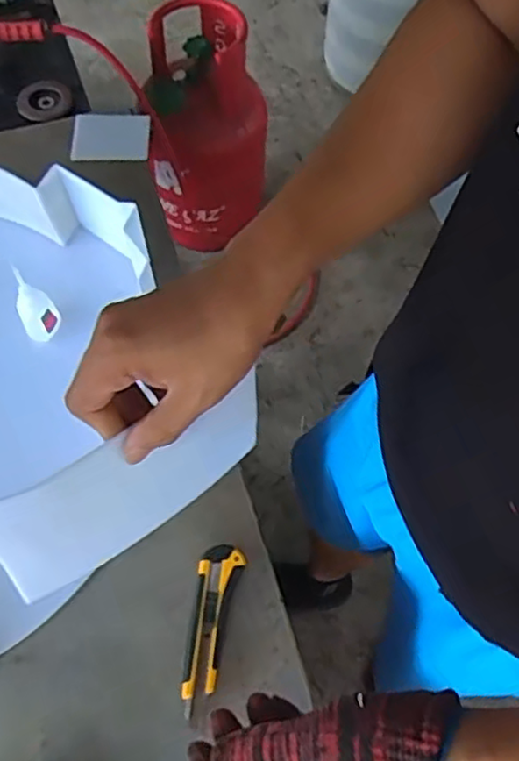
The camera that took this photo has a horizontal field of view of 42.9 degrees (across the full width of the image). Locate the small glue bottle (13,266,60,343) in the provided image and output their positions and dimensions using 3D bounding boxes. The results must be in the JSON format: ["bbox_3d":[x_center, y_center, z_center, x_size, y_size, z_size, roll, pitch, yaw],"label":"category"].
[{"bbox_3d":[-0.248,-0.083,0.726,0.038,0.093,0.019,-19,43,-8],"label":"small glue bottle"}]

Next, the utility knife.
[{"bbox_3d":[-0.045,0.232,0.625,0.040,0.016,0.148,8,65,4],"label":"utility knife"}]

